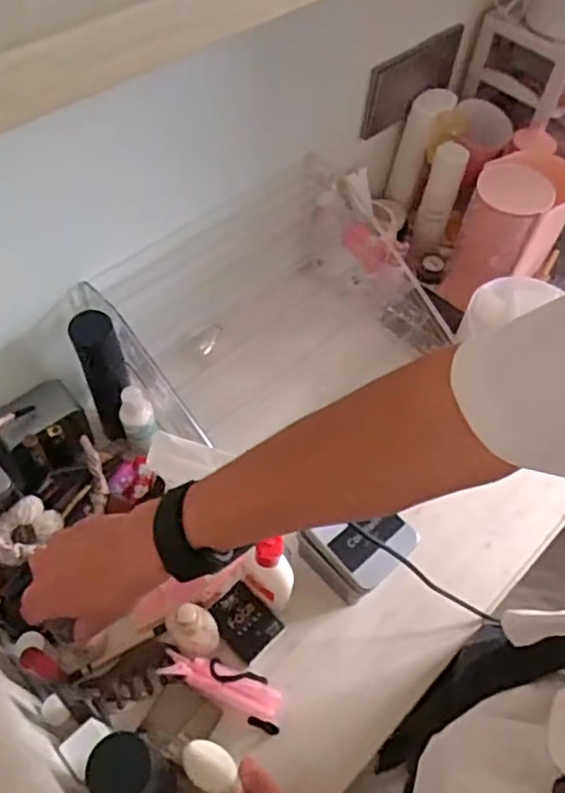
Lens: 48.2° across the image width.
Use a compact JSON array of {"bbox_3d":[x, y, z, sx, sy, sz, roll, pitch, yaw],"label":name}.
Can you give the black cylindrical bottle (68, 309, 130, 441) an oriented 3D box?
[{"bbox_3d":[-0.177,-0.017,0.637,0.041,0.177,0.032,-20,59,-16],"label":"black cylindrical bottle"}]

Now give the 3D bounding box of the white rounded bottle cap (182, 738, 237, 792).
[{"bbox_3d":[-0.051,0.258,0.441,0.039,0.019,0.027,29,58,16],"label":"white rounded bottle cap"}]

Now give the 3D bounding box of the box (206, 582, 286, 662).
[{"bbox_3d":[-0.036,0.212,0.598,0.064,0.010,0.048,40,62,22],"label":"box"}]

